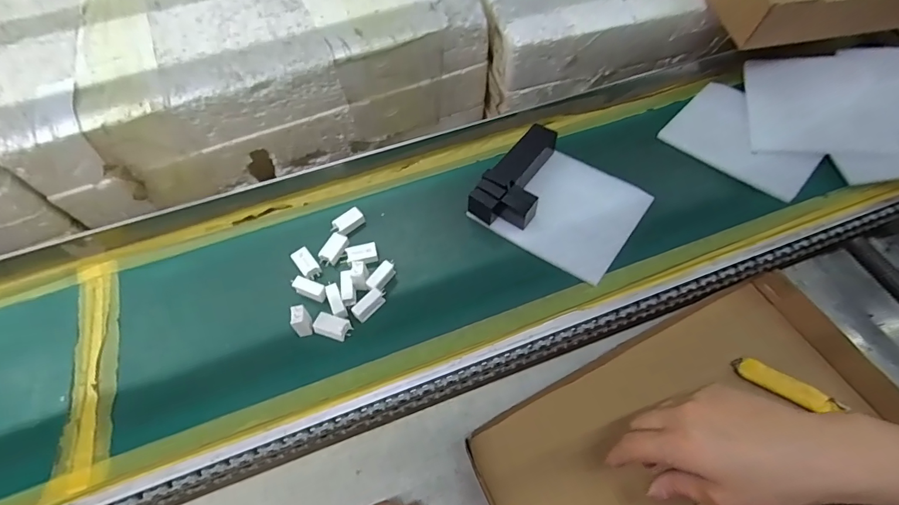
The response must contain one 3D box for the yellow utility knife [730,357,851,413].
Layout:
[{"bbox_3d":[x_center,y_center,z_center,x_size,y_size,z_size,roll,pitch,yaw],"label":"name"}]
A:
[{"bbox_3d":[0.313,0.124,0.390,0.094,0.010,0.020,28,65,16],"label":"yellow utility knife"}]

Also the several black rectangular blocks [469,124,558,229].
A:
[{"bbox_3d":[0.064,-0.071,0.375,0.051,0.025,0.109,26,65,15],"label":"several black rectangular blocks"}]

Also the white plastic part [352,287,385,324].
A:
[{"bbox_3d":[-0.062,0.040,0.332,0.013,0.011,0.029,38,68,19],"label":"white plastic part"}]

